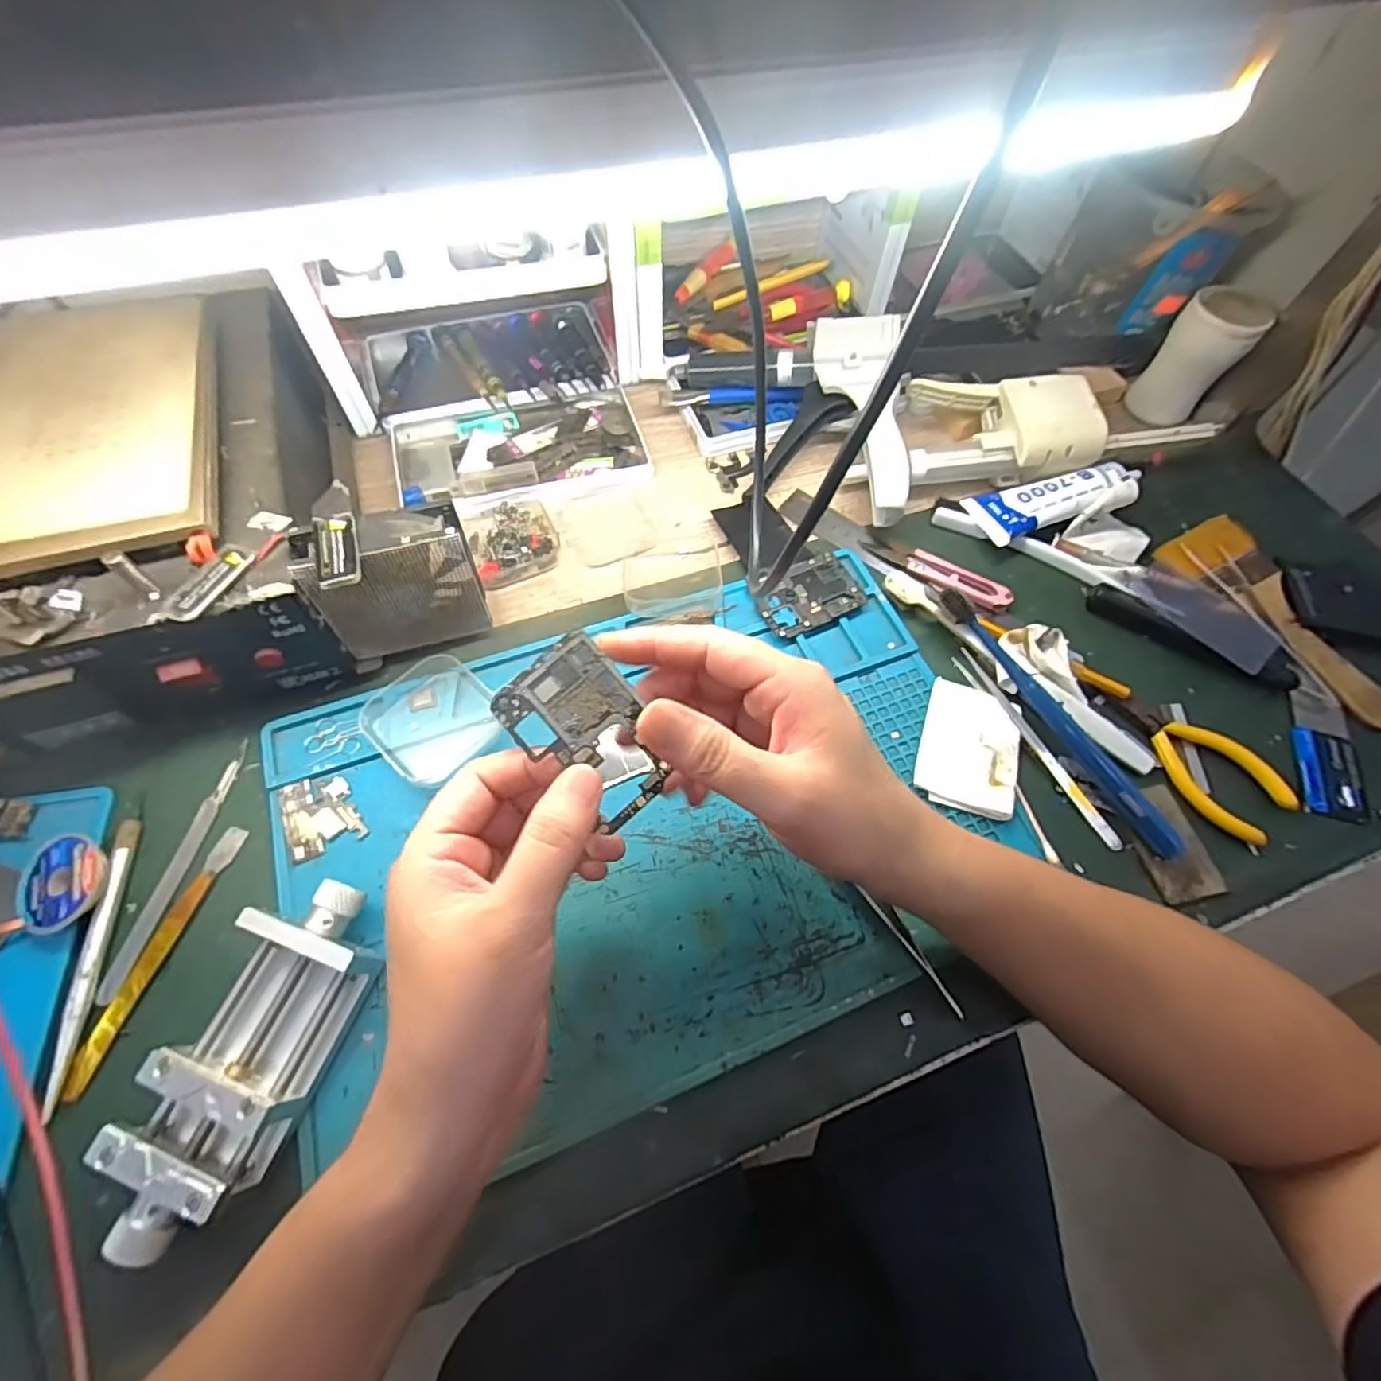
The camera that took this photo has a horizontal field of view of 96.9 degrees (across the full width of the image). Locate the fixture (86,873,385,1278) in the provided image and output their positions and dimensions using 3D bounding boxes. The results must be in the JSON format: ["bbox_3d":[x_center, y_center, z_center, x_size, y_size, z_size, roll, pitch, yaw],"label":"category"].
[{"bbox_3d":[-0.187,0.151,0.260,0.063,0.033,0.136,23,63,9],"label":"fixture"}]

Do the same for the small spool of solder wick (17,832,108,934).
[{"bbox_3d":[-0.302,0.093,0.295,0.036,0.019,0.043,1,62,-2],"label":"small spool of solder wick"}]

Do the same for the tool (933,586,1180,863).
[{"bbox_3d":[0.210,0.013,0.352,0.018,0.027,0.181,-27,67,-16],"label":"tool"}]

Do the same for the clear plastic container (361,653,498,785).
[{"bbox_3d":[-0.145,0.015,0.342,0.061,0.016,0.066,-39,70,-20],"label":"clear plastic container"}]

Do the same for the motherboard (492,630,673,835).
[{"bbox_3d":[-0.039,0.016,0.236,0.046,0.004,0.068,-39,88,-5],"label":"motherboard"}]

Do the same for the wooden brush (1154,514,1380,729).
[{"bbox_3d":[0.394,-0.050,0.402,0.062,0.017,0.163,-26,66,-15],"label":"wooden brush"}]

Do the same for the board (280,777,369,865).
[{"bbox_3d":[-0.195,0.064,0.322,0.037,0.004,0.043,-21,65,-13],"label":"board"}]

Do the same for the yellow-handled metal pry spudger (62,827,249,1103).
[{"bbox_3d":[-0.254,0.124,0.293,0.011,0.005,0.121,15,62,5],"label":"yellow-handled metal pry spudger"}]

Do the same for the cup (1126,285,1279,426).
[{"bbox_3d":[0.384,-0.253,0.468,0.052,0.082,0.050,1,62,-2],"label":"cup"}]

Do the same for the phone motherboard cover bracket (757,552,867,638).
[{"bbox_3d":[0.076,-0.062,0.399,0.068,0.006,0.048,-23,66,-14],"label":"phone motherboard cover bracket"}]

